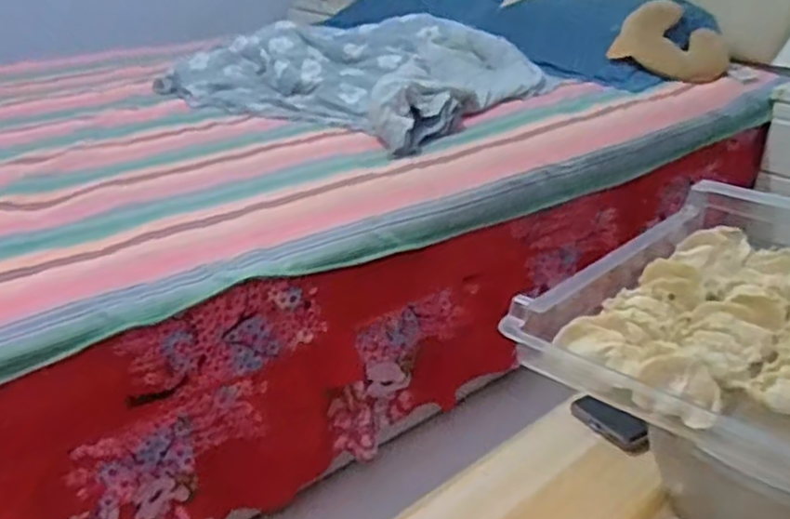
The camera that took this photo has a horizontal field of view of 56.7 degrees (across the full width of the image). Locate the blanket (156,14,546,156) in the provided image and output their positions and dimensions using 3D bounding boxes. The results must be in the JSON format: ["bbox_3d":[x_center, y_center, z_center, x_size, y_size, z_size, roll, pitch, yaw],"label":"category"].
[{"bbox_3d":[-0.107,-0.520,1.909,0.833,0.128,0.737,18,34,32],"label":"blanket"}]

